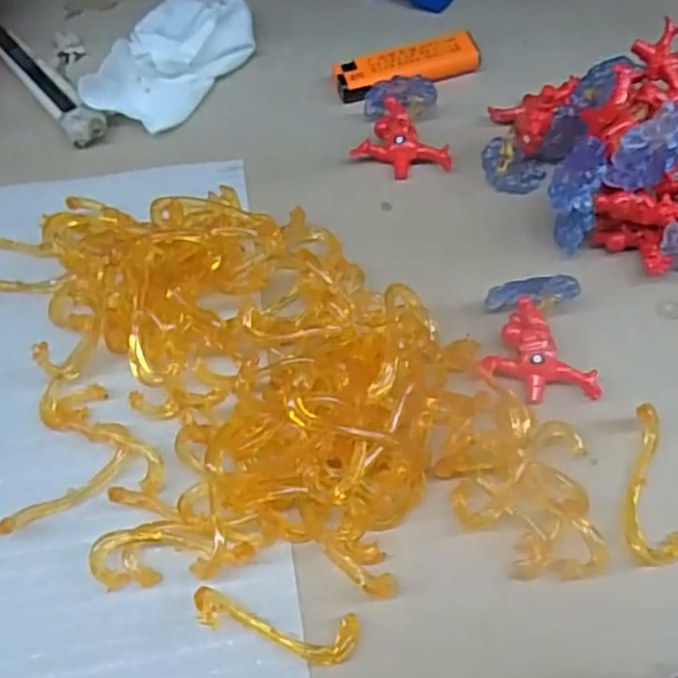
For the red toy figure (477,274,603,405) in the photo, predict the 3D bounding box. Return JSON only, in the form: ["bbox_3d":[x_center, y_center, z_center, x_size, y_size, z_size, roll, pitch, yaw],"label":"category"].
[{"bbox_3d":[0.085,0.000,0.286,0.047,0.027,0.046,7,62,7],"label":"red toy figure"}]

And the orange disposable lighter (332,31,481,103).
[{"bbox_3d":[0.038,-0.151,0.386,0.081,0.017,0.022,-15,61,-5],"label":"orange disposable lighter"}]

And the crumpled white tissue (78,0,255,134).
[{"bbox_3d":[-0.094,-0.161,0.387,0.064,0.027,0.103,18,64,13],"label":"crumpled white tissue"}]

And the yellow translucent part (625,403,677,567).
[{"bbox_3d":[0.117,0.054,0.258,0.018,0.017,0.056,3,61,5],"label":"yellow translucent part"}]

